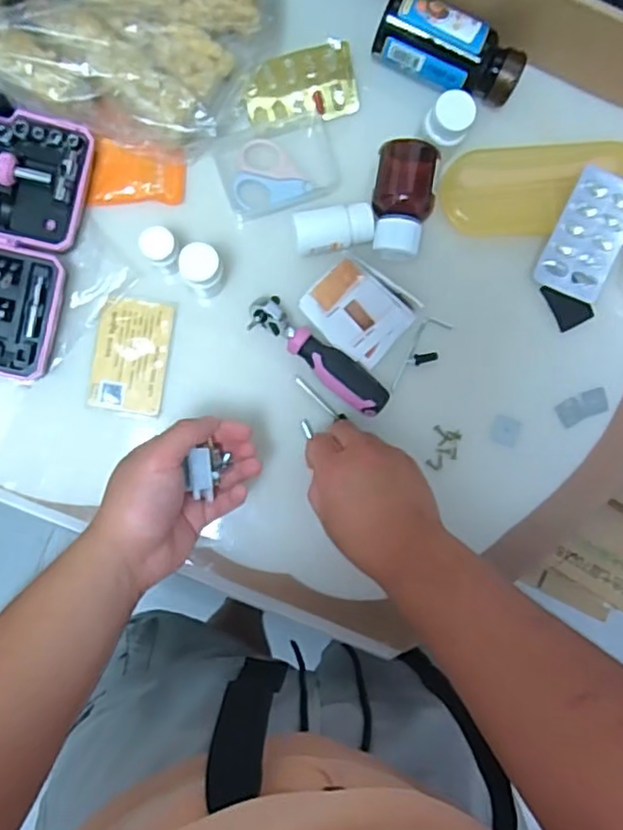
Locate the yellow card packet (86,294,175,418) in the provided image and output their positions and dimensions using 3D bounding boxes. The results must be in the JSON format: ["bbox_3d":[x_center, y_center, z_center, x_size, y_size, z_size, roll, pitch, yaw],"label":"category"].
[{"bbox_3d":[-0.137,-0.045,0.486,0.055,0.006,0.084,8,92,-5],"label":"yellow card packet"}]

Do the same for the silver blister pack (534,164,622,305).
[{"bbox_3d":[0.217,-0.139,0.499,0.055,0.004,0.093,20,104,-7],"label":"silver blister pack"}]

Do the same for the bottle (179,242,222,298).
[{"bbox_3d":[-0.080,-0.105,0.470,0.028,0.062,0.027,0,90,-5],"label":"bottle"}]

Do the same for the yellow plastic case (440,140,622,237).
[{"bbox_3d":[0.181,-0.172,0.491,0.155,0.027,0.065,-1,90,-5],"label":"yellow plastic case"}]

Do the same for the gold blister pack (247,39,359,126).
[{"bbox_3d":[-0.008,-0.246,0.486,0.083,0.012,0.052,-14,130,5],"label":"gold blister pack"}]

